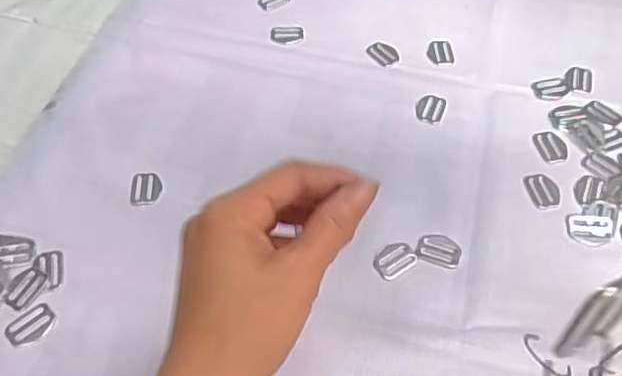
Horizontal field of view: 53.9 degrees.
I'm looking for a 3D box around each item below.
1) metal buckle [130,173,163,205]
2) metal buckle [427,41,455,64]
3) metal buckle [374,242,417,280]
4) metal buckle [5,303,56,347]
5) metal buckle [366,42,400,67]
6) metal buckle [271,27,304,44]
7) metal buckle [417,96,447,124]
[{"bbox_3d":[-0.135,0.001,0.502,0.024,0.006,0.033,-1,55,-1],"label":"metal buckle"},{"bbox_3d":[0.127,-0.134,0.601,0.026,0.004,0.032,-1,55,-1],"label":"metal buckle"},{"bbox_3d":[0.063,0.054,0.462,0.031,0.004,0.024,-27,60,-18],"label":"metal buckle"},{"bbox_3d":[-0.196,0.096,0.429,0.032,0.004,0.021,-38,64,-23],"label":"metal buckle"},{"bbox_3d":[0.071,-0.132,0.598,0.027,0.004,0.035,-24,59,-16],"label":"metal buckle"},{"bbox_3d":[-0.024,-0.154,0.613,0.033,0.004,0.025,-1,55,-1],"label":"metal buckle"},{"bbox_3d":[0.110,-0.073,0.557,0.025,0.004,0.031,15,56,10],"label":"metal buckle"}]

